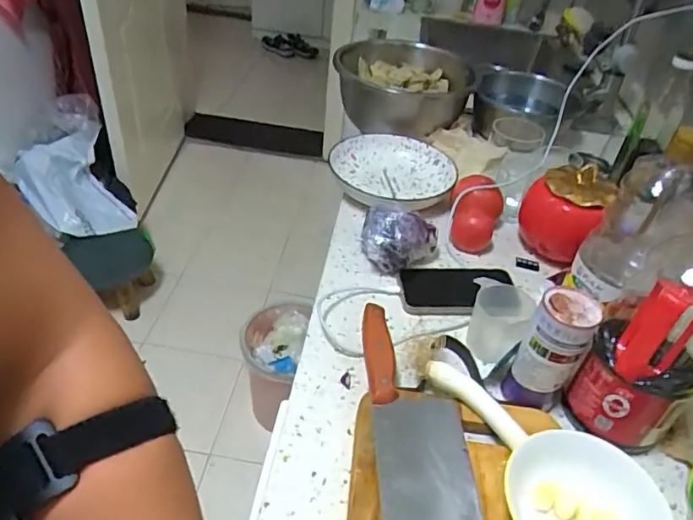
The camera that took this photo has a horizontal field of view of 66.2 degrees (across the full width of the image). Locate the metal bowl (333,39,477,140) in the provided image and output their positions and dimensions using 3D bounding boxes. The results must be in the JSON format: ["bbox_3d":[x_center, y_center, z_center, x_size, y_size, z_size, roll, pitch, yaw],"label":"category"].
[{"bbox_3d":[0.099,-0.319,0.978,0.240,0.110,0.276,16,41,10],"label":"metal bowl"}]

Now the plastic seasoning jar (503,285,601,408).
[{"bbox_3d":[0.199,0.091,0.521,0.053,0.129,0.050,4,40,-4],"label":"plastic seasoning jar"}]

